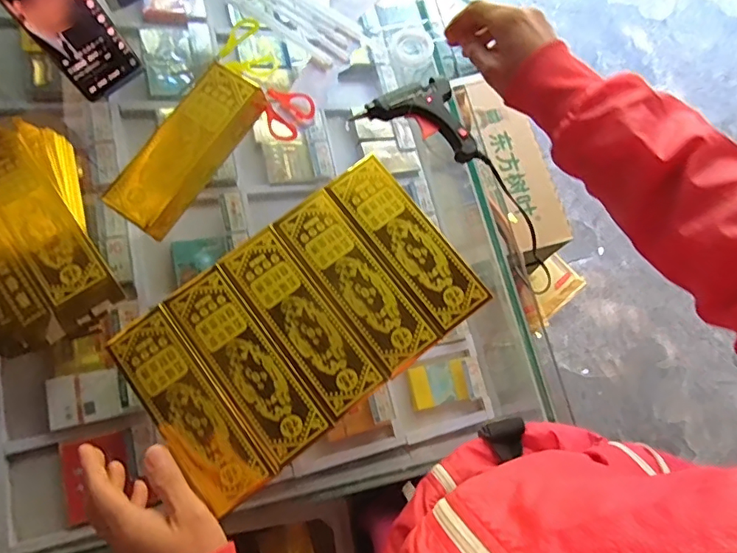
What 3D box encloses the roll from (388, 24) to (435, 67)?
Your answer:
[{"bbox_3d":[0.050,-0.274,0.588,0.053,0.015,0.050,0,77,-1],"label":"roll"}]

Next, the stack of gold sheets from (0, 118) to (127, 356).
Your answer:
[{"bbox_3d":[-0.355,-0.048,0.517,0.127,0.031,0.238,-25,78,-7],"label":"stack of gold sheets"}]

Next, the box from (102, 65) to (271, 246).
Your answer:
[{"bbox_3d":[-0.196,-0.139,0.536,0.069,0.037,0.196,33,78,7],"label":"box"}]

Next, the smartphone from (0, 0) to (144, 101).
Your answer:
[{"bbox_3d":[-0.310,-0.263,0.512,0.073,0.162,0.007,-41,54,-10],"label":"smartphone"}]

